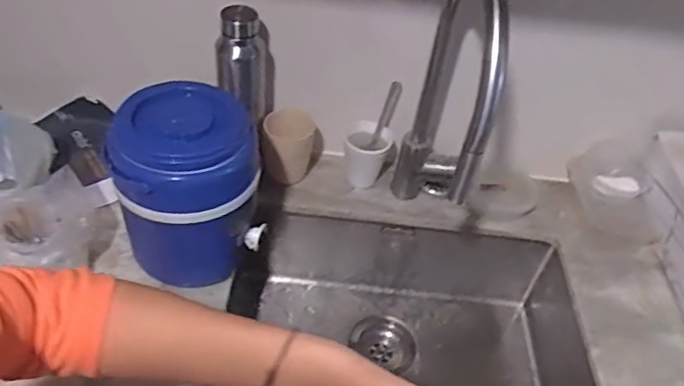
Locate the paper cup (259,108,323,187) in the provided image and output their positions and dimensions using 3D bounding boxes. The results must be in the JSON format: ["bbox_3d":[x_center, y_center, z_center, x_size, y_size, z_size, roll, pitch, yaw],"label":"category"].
[{"bbox_3d":[-0.079,-0.066,0.917,0.091,0.106,0.097,4,44,-4],"label":"paper cup"}]

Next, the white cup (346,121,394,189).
[{"bbox_3d":[0.040,-0.057,0.936,0.070,0.088,0.069,4,44,-4],"label":"white cup"}]

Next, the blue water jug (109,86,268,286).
[{"bbox_3d":[-0.202,-0.006,0.732,0.159,0.219,0.165,-18,50,-25],"label":"blue water jug"}]

